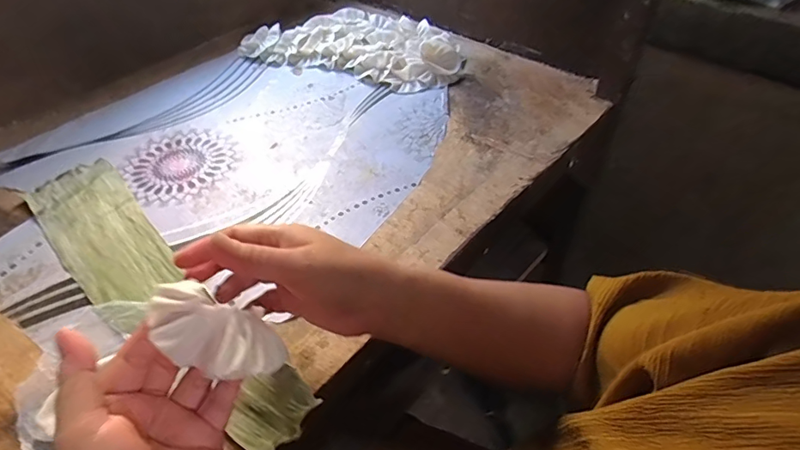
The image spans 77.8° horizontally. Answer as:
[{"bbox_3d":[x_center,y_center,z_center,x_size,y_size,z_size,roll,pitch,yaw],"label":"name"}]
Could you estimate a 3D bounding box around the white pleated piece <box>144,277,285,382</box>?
[{"bbox_3d":[-0.097,0.060,0.267,0.077,0.020,0.037,32,45,-18],"label":"white pleated piece"}]

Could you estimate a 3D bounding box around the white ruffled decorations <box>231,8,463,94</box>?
[{"bbox_3d":[-0.061,-0.260,0.705,0.311,0.037,0.138,16,49,17],"label":"white ruffled decorations"}]

